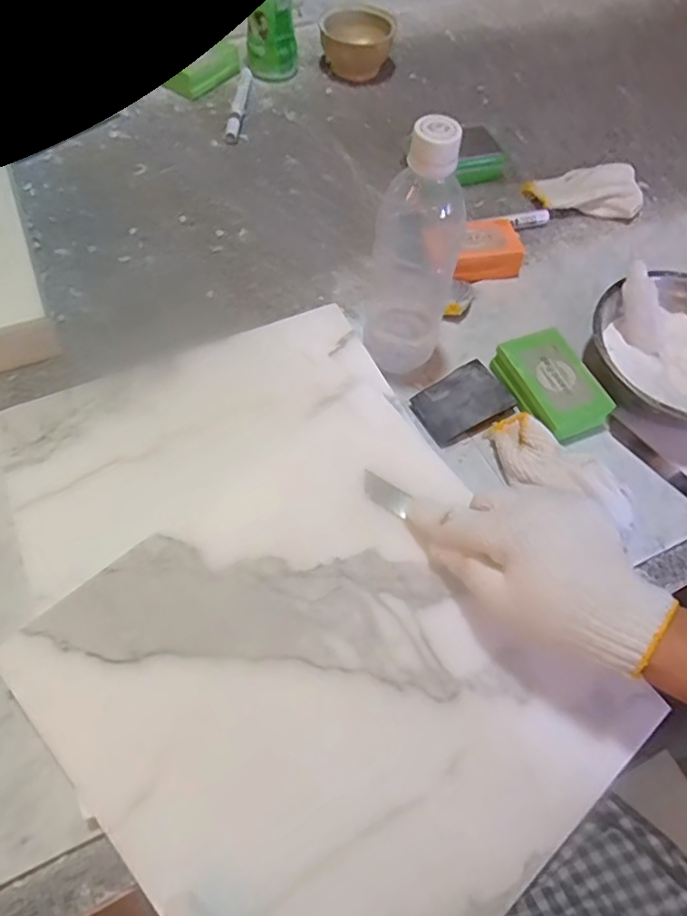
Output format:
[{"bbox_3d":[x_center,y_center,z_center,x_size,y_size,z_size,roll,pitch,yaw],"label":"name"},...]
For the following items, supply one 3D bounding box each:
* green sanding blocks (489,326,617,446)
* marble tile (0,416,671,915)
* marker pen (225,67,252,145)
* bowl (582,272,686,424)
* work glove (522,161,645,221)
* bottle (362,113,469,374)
[{"bbox_3d":[0.177,-0.061,0.492,0.061,0.027,0.098,-23,62,-14],"label":"green sanding blocks"},{"bbox_3d":[-0.006,0.147,0.359,0.267,0.013,0.297,-39,78,-19],"label":"marble tile"},{"bbox_3d":[-0.128,-0.437,0.721,0.015,0.016,0.138,5,59,2],"label":"marker pen"},{"bbox_3d":[0.306,-0.099,0.514,0.158,0.058,0.158,0,59,-1],"label":"bowl"},{"bbox_3d":[0.269,-0.302,0.654,0.124,0.027,0.065,6,59,3],"label":"work glove"},{"bbox_3d":[0.055,-0.151,0.446,0.065,0.204,0.057,9,59,5],"label":"bottle"}]

